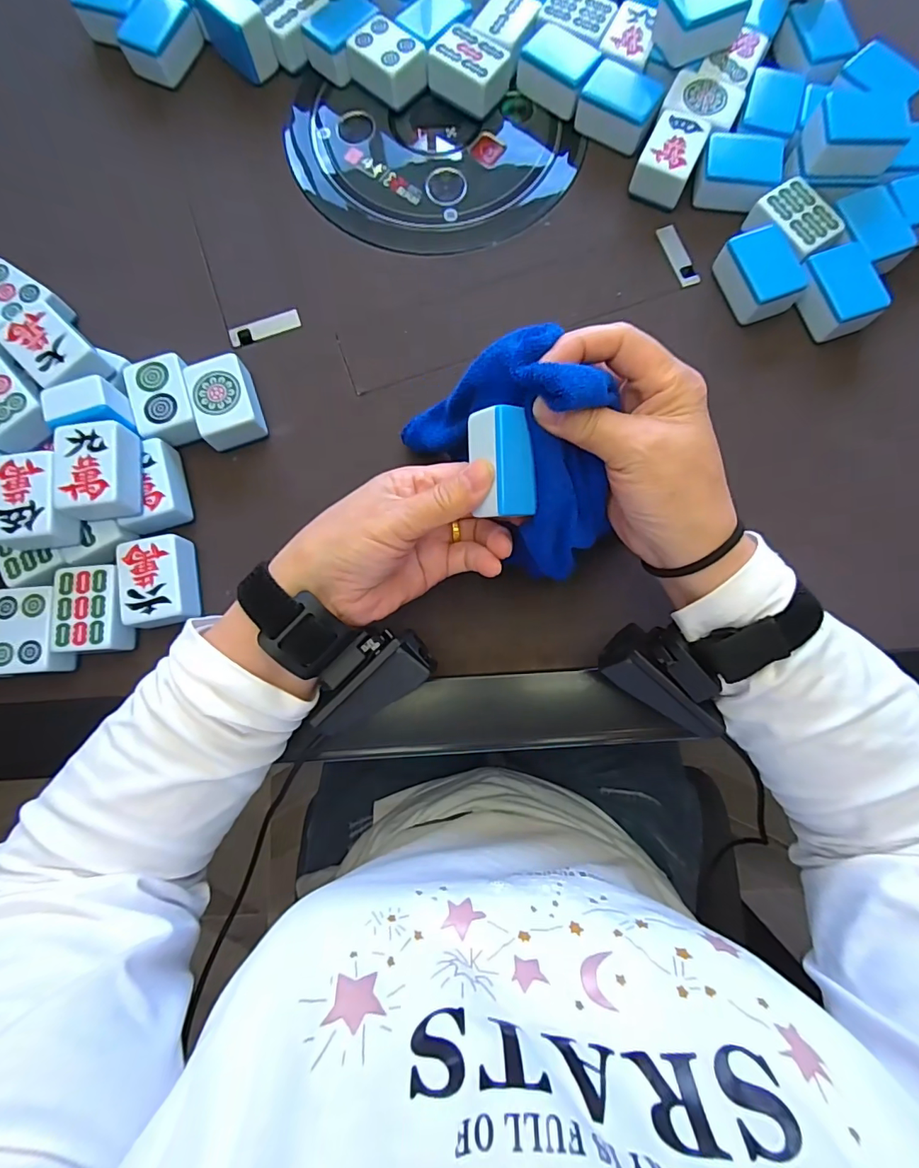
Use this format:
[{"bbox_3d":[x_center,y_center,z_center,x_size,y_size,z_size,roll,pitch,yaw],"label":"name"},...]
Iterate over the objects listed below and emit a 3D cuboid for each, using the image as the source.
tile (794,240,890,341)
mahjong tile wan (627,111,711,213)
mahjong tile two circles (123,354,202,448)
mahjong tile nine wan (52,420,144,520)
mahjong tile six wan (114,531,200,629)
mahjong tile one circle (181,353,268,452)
[{"bbox_3d":[0.260,-0.200,0.332,0.039,0.022,0.055,-22,82,-3],"label":"tile"},{"bbox_3d":[0.153,-0.308,0.353,0.037,0.026,0.054,24,82,4],"label":"mahjong tile wan"},{"bbox_3d":[-0.197,-0.121,0.329,0.038,0.024,0.060,-16,81,-2],"label":"mahjong tile two circles"},{"bbox_3d":[-0.218,-0.069,0.297,0.038,0.029,0.054,-2,81,0],"label":"mahjong tile nine wan"},{"bbox_3d":[-0.191,0.000,0.309,0.038,0.024,0.055,-12,81,-1],"label":"mahjong tile six wan"},{"bbox_3d":[-0.157,-0.122,0.330,0.038,0.027,0.056,-17,82,-2],"label":"mahjong tile one circle"}]

